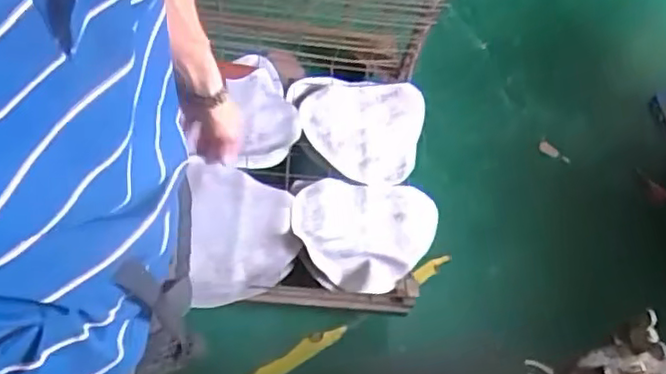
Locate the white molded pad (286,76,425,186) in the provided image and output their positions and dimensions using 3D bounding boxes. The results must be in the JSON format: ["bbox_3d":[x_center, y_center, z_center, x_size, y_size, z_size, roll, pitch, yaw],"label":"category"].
[{"bbox_3d":[0.050,-0.168,1.662,0.357,0.044,0.354,16,57,0],"label":"white molded pad"}]

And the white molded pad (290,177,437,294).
[{"bbox_3d":[0.076,0.110,1.493,0.340,0.053,0.281,5,58,-8],"label":"white molded pad"}]

